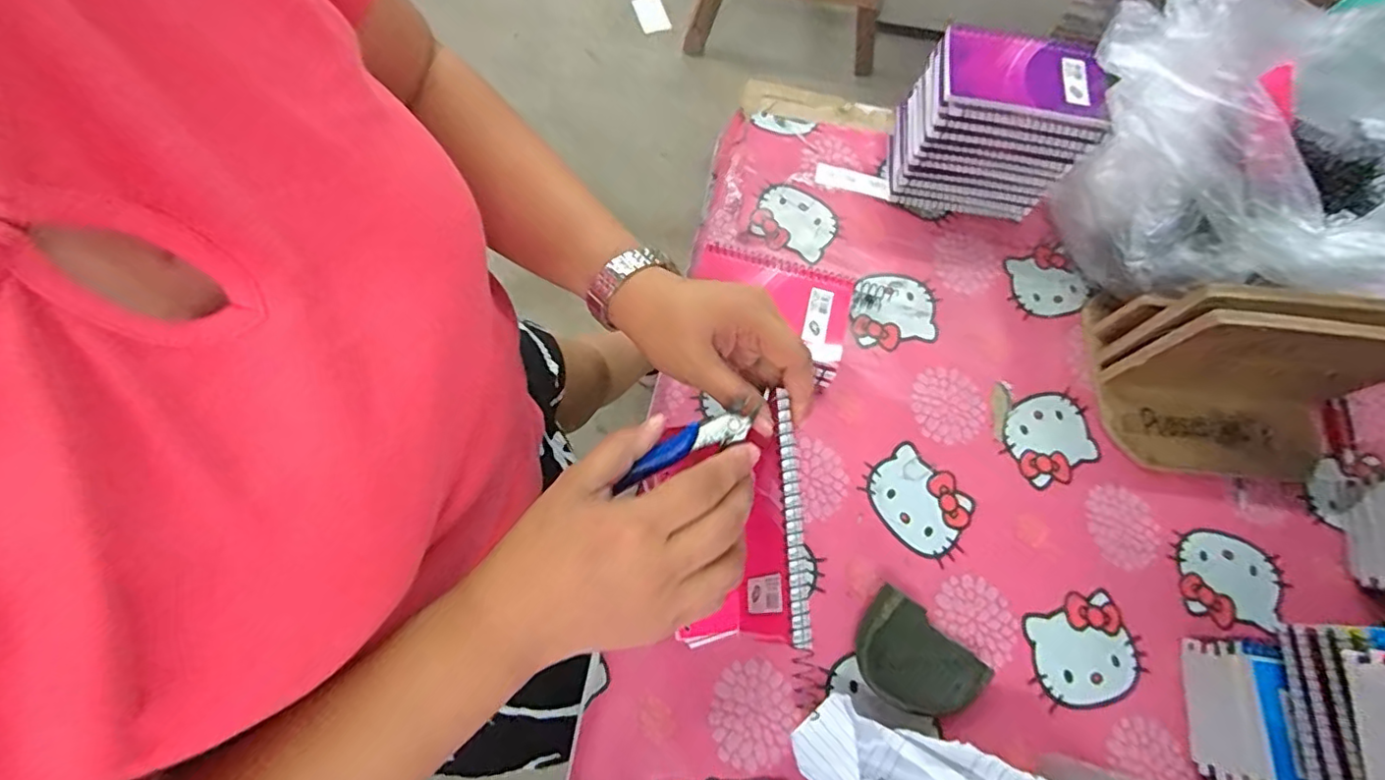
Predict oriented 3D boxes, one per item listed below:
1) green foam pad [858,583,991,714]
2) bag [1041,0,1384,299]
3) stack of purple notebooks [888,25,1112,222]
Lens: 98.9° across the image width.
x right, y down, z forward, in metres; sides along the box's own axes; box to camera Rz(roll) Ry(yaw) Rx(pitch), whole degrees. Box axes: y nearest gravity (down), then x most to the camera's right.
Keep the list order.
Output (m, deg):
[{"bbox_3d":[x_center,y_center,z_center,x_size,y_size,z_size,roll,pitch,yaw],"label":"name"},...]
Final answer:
[{"bbox_3d":[0.155,0.194,0.421,0.088,0.028,0.064,40,72,12],"label":"green foam pad"},{"bbox_3d":[0.447,-0.173,0.470,0.225,0.181,0.256,-27,73,-12],"label":"bag"},{"bbox_3d":[0.266,-0.236,0.540,0.148,0.122,0.093,14,69,2],"label":"stack of purple notebooks"}]

